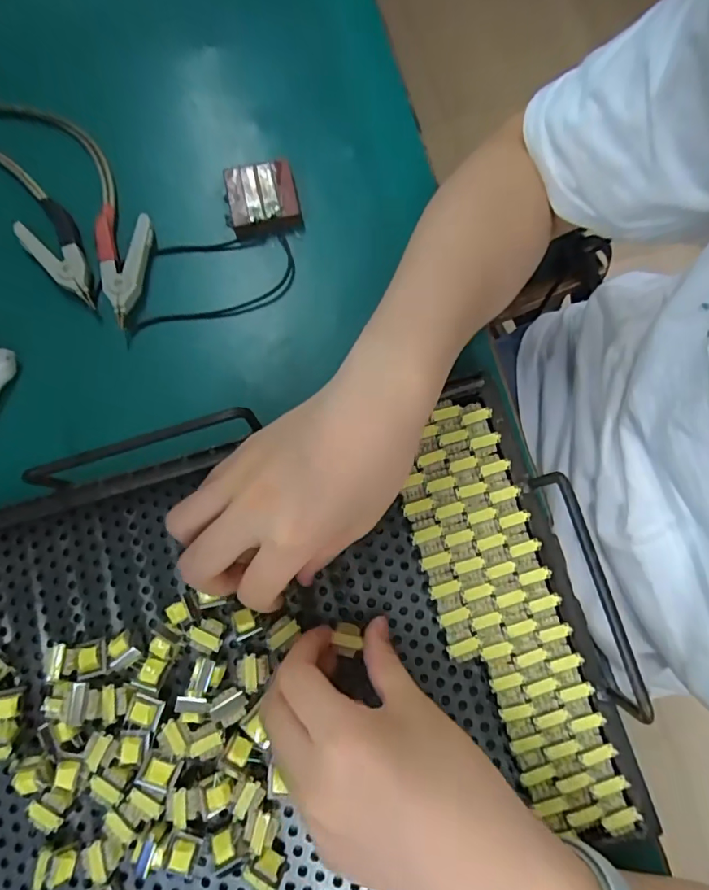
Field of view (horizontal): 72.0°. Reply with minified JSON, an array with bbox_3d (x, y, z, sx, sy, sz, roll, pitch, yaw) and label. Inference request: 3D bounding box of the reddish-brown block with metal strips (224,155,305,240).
[{"bbox_3d":[-0.066,-0.175,0.348,0.051,0.016,0.052,-9,78,-3],"label":"reddish-brown block with metal strips"}]

